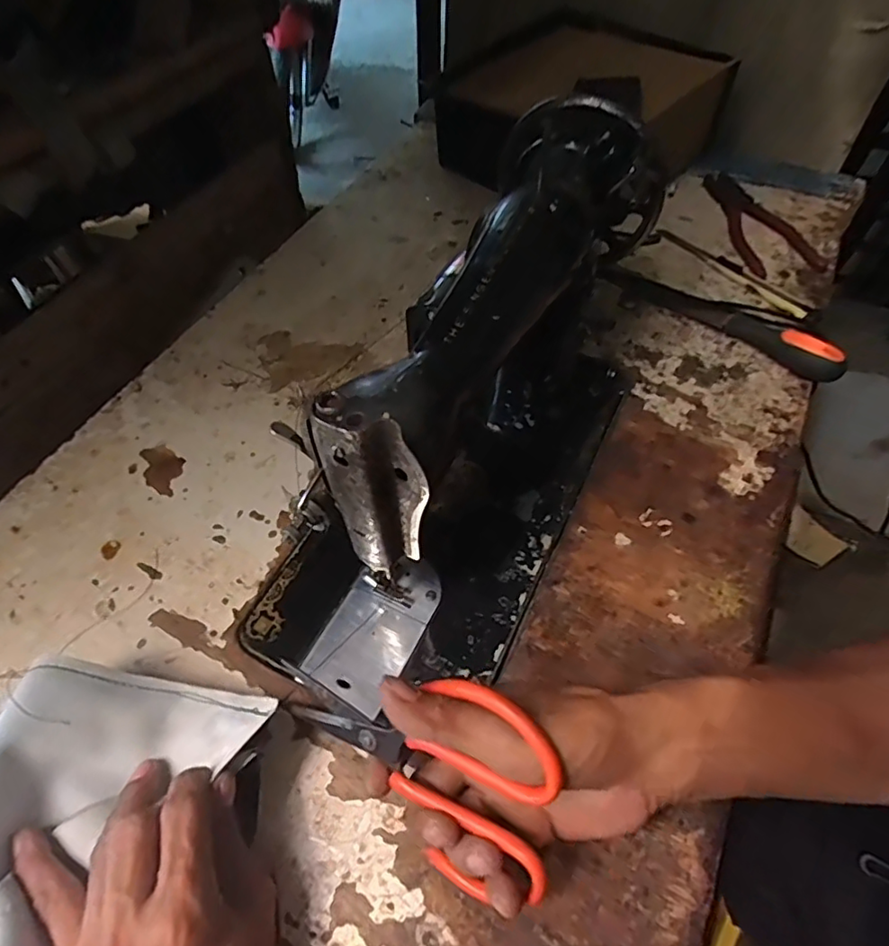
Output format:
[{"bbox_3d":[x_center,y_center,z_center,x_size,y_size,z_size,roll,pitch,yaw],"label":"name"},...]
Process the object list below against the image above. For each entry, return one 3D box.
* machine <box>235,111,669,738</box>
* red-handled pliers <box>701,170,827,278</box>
[{"bbox_3d":[0.014,-0.063,0.405,0.191,0.197,0.415,23,58,18],"label":"machine"},{"bbox_3d":[0.369,-0.299,0.678,0.088,0.024,0.192,-10,55,-4],"label":"red-handled pliers"}]

